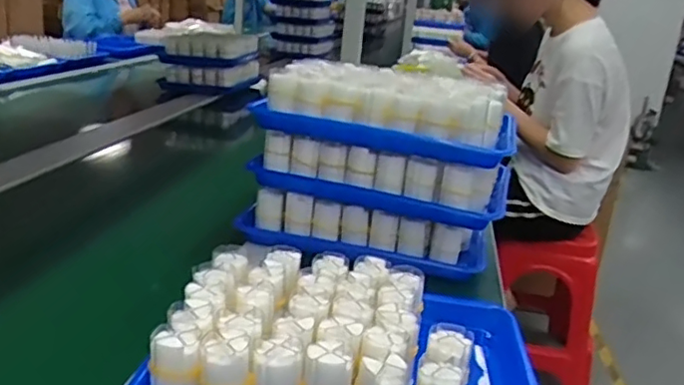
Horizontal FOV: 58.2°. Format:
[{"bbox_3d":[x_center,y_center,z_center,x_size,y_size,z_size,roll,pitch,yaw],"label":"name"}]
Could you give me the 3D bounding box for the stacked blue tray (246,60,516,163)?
[{"bbox_3d":[0.060,-0.111,0.777,0.305,0.082,0.187,10,19,12],"label":"stacked blue tray"}]

